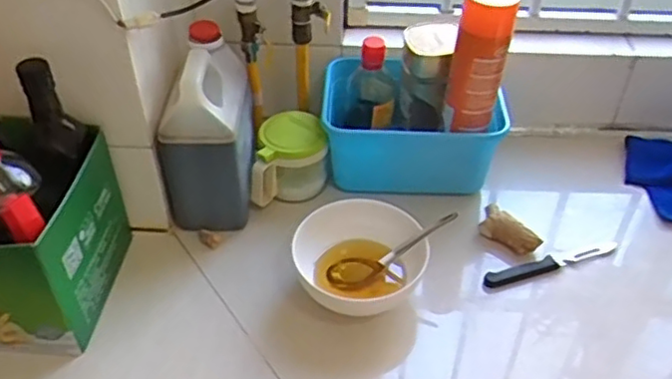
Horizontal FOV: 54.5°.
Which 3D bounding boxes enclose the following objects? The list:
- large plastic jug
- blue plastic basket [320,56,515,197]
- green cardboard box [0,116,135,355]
[{"bbox_3d":[-0.159,-0.069,0.815,0.105,0.222,0.160,-2,42,-4],"label":"large plastic jug"},{"bbox_3d":[0.100,-0.068,0.900,0.242,0.140,0.142,5,42,3],"label":"blue plastic basket"},{"bbox_3d":[-0.392,0.045,0.700,0.269,0.183,0.176,2,42,0],"label":"green cardboard box"}]

